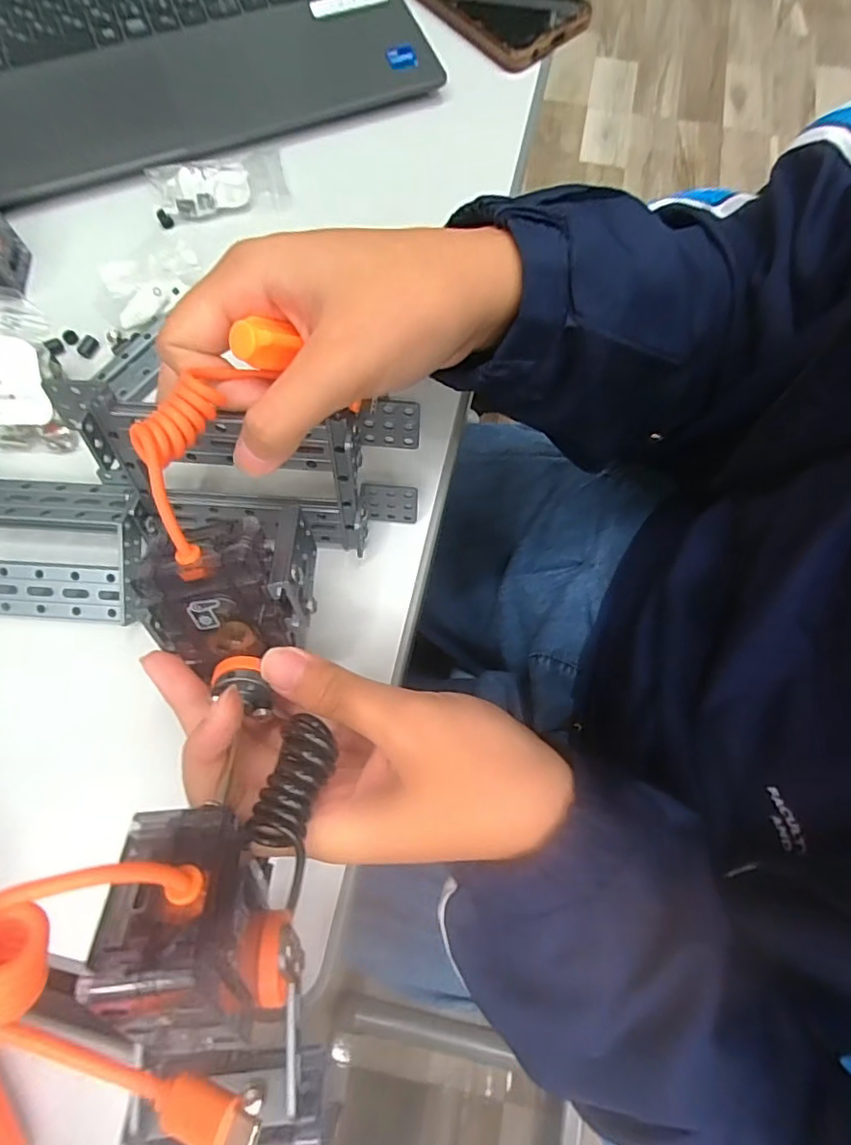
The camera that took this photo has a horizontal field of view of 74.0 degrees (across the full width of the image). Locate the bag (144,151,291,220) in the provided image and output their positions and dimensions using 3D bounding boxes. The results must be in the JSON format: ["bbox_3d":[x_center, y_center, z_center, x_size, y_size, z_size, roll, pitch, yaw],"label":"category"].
[{"bbox_3d":[-0.121,-0.230,0.329,0.075,0.013,0.041,-13,73,-5],"label":"bag"}]

